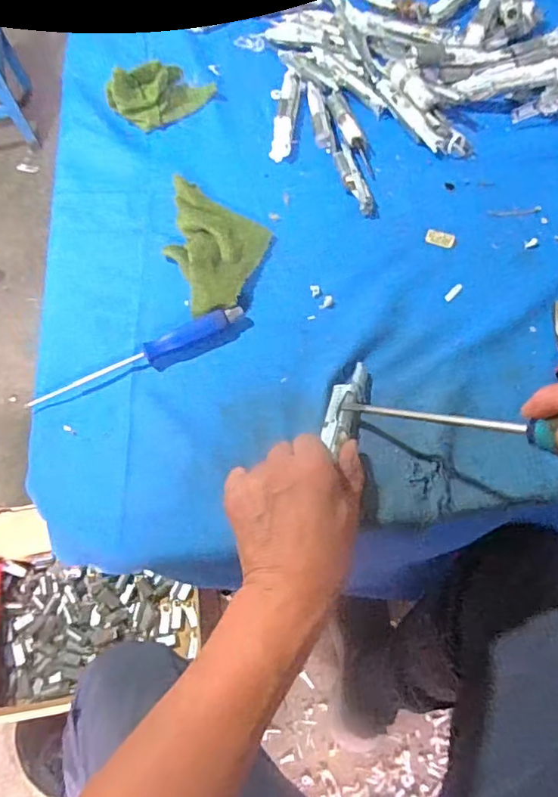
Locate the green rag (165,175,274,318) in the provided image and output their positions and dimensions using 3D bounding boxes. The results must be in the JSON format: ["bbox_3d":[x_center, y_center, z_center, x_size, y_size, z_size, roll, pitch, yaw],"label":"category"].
[{"bbox_3d":[-0.059,-0.147,0.501,0.093,0.031,0.156,2,62,5],"label":"green rag"}]

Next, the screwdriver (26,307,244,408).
[{"bbox_3d":[-0.117,-0.036,0.454,0.184,0.021,0.025,-20,63,-7],"label":"screwdriver"}]

